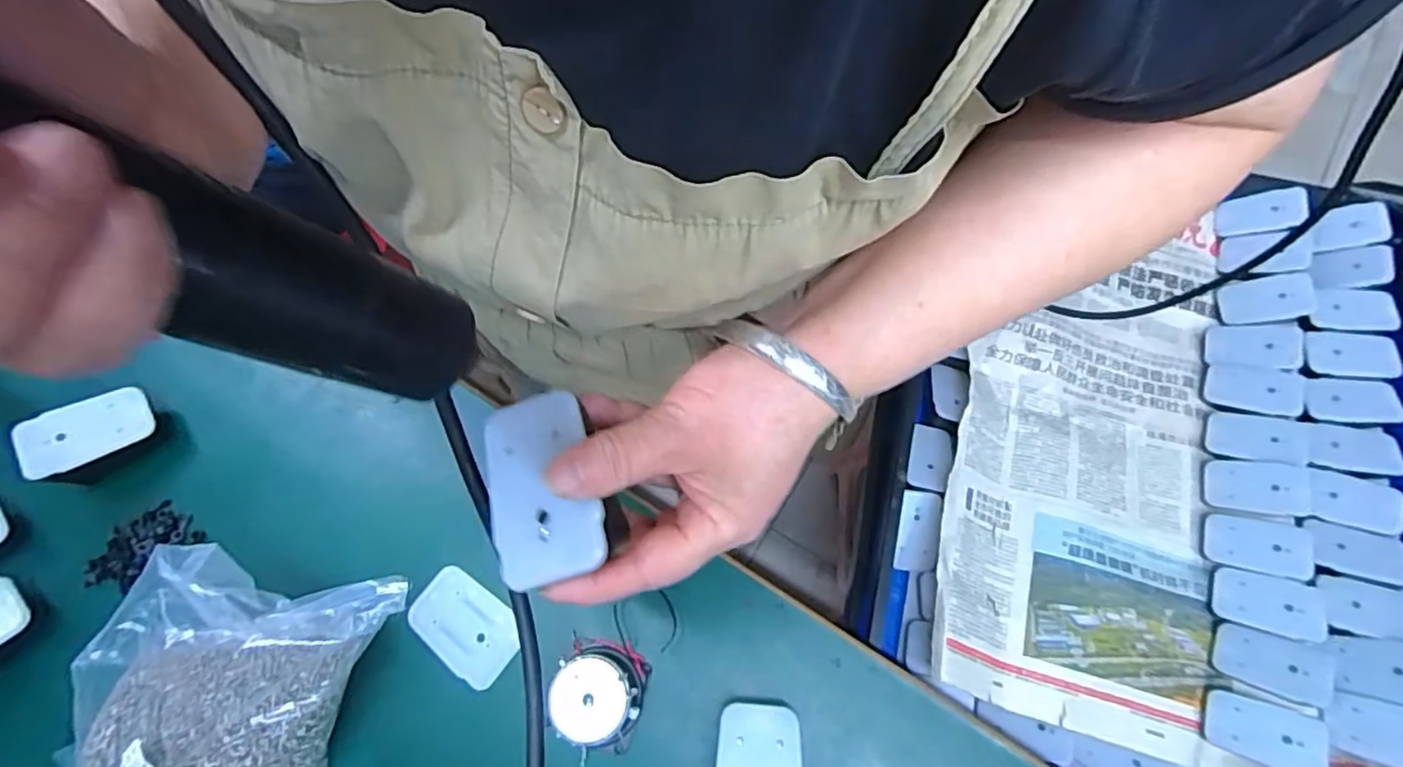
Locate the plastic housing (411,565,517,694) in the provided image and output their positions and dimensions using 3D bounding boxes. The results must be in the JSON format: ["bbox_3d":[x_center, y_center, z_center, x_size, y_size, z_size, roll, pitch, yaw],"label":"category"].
[{"bbox_3d":[-0.144,0.149,0.395,0.070,0.005,0.046,35,73,13],"label":"plastic housing"}]

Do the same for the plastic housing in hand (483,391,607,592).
[{"bbox_3d":[-0.060,0.040,0.246,0.044,0.014,0.069,-20,69,15],"label":"plastic housing in hand"}]

